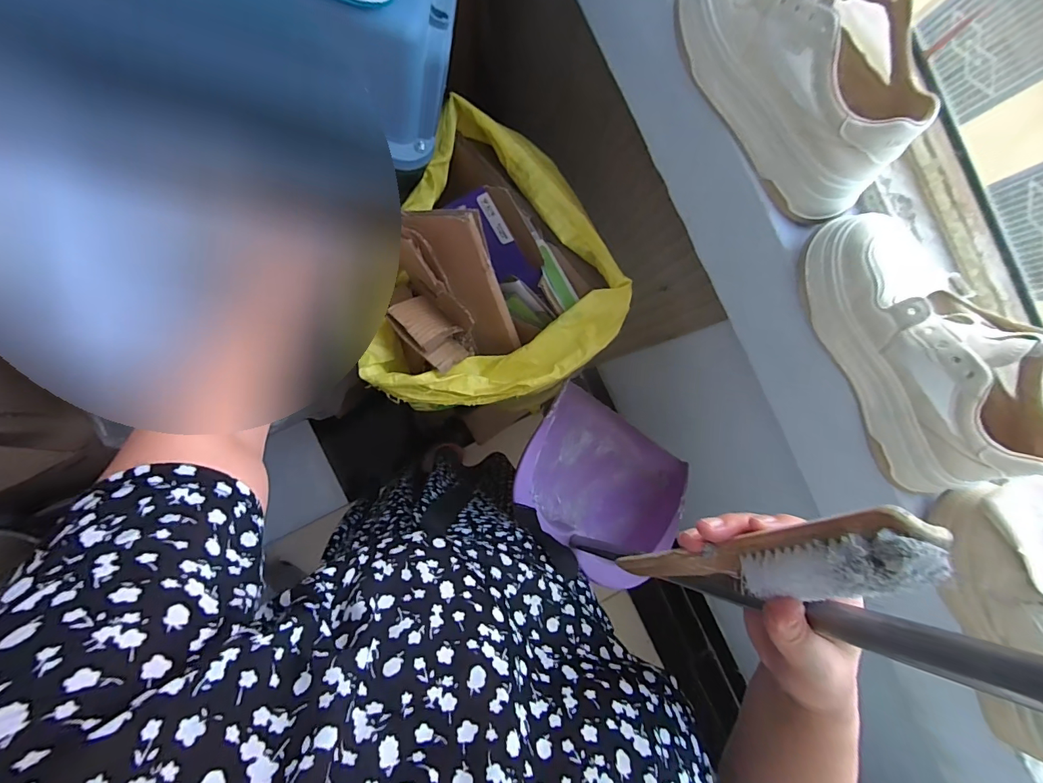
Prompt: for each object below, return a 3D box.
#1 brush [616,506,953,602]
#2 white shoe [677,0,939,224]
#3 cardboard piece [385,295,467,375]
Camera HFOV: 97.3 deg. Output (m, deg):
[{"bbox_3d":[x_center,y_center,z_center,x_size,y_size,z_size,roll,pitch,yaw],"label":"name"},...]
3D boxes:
[{"bbox_3d":[0.124,0.100,0.263,0.036,0.193,0.026,40,58,-4],"label":"brush"},{"bbox_3d":[0.233,-0.274,0.361,0.097,0.129,0.244,-35,92,-8],"label":"white shoe"},{"bbox_3d":[-0.119,-0.077,0.598,0.105,0.063,0.060,42,83,-4],"label":"cardboard piece"}]

